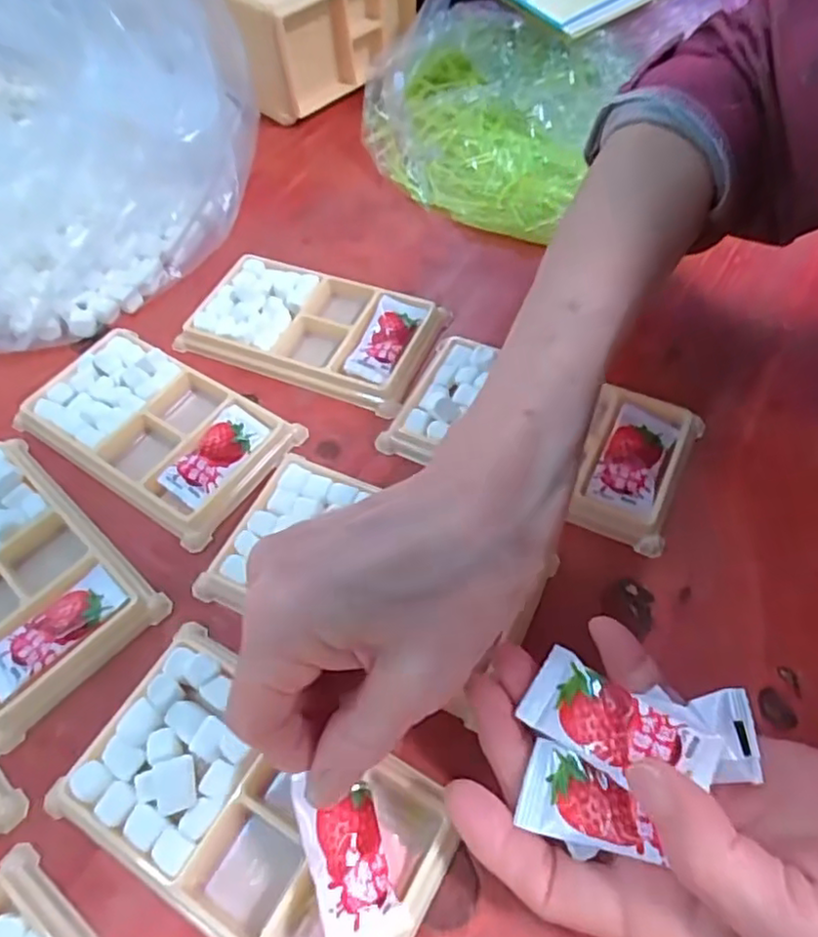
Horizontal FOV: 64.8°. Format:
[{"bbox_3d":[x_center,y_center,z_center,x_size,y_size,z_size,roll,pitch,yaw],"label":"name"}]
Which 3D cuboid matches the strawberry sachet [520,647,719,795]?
[{"bbox_3d":[0.063,0.079,0.197,0.052,0.006,0.025,23,84,33],"label":"strawberry sachet"}]

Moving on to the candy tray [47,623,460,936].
[{"bbox_3d":[-0.053,0.117,0.225,0.132,0.011,0.077,25,62,19],"label":"candy tray"}]

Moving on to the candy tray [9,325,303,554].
[{"bbox_3d":[-0.129,-0.024,0.324,0.131,0.012,0.073,29,63,21],"label":"candy tray"}]

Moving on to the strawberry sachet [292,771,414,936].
[{"bbox_3d":[-0.019,0.121,0.200,0.026,0.005,0.051,-15,74,-25],"label":"strawberry sachet"}]

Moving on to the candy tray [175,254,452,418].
[{"bbox_3d":[-0.052,-0.078,0.357,0.134,0.013,0.073,18,60,15],"label":"candy tray"}]

